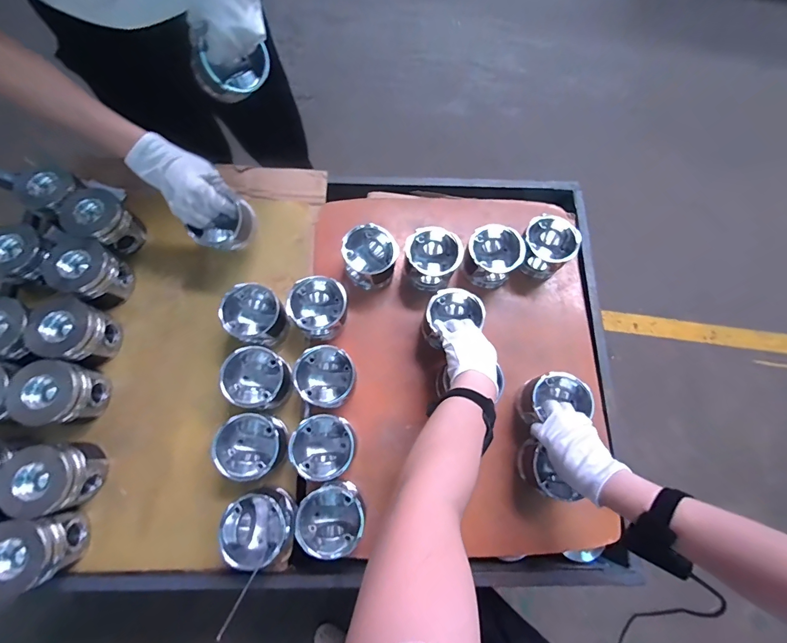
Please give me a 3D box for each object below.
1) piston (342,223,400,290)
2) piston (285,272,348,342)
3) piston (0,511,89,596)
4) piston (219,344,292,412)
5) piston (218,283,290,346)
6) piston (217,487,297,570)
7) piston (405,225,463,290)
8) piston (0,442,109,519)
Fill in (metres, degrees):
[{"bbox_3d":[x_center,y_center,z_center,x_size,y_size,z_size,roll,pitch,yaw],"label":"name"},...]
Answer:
[{"bbox_3d":[-0.044,-0.113,0.704,0.093,0.091,0.098,1,74,-2],"label":"piston"},{"bbox_3d":[-0.128,-0.019,0.677,0.094,0.091,0.093,1,74,-2],"label":"piston"},{"bbox_3d":[-0.527,0.332,0.556,0.104,0.086,0.087,-9,75,-5],"label":"piston"},{"bbox_3d":[-0.219,0.093,0.625,0.095,0.074,0.094,1,74,-2],"label":"piston"},{"bbox_3d":[-0.234,-0.005,0.667,0.090,0.110,0.091,1,74,-2],"label":"piston"},{"bbox_3d":[-0.198,0.301,0.568,0.093,0.078,0.091,1,74,-2],"label":"piston"},{"bbox_3d":[0.070,-0.114,0.705,0.095,0.085,0.093,1,74,-2],"label":"piston"},{"bbox_3d":[-0.514,0.236,0.582,0.098,0.083,0.097,-9,75,-5],"label":"piston"}]

